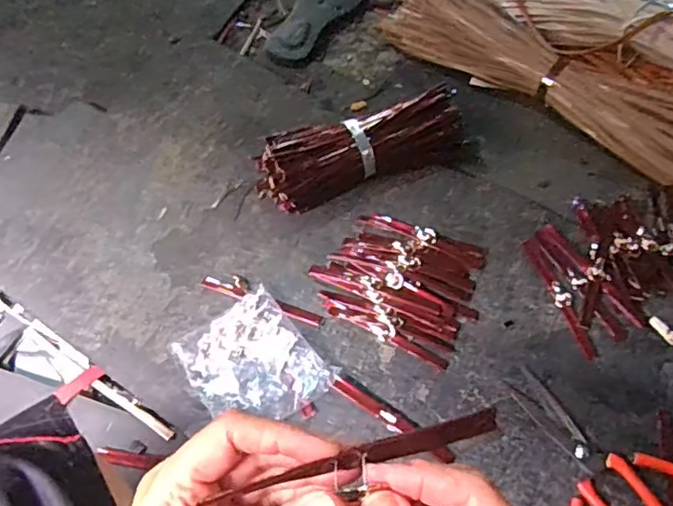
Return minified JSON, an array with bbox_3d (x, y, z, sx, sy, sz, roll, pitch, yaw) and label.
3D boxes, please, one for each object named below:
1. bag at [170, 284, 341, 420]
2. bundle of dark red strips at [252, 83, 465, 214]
[{"bbox_3d":[-0.088,0.113,0.599,0.117,0.017,0.140,-35,67,-18],"label":"bag"},{"bbox_3d":[0.030,-0.125,0.706,0.259,0.057,0.081,-18,59,-5],"label":"bundle of dark red strips"}]

